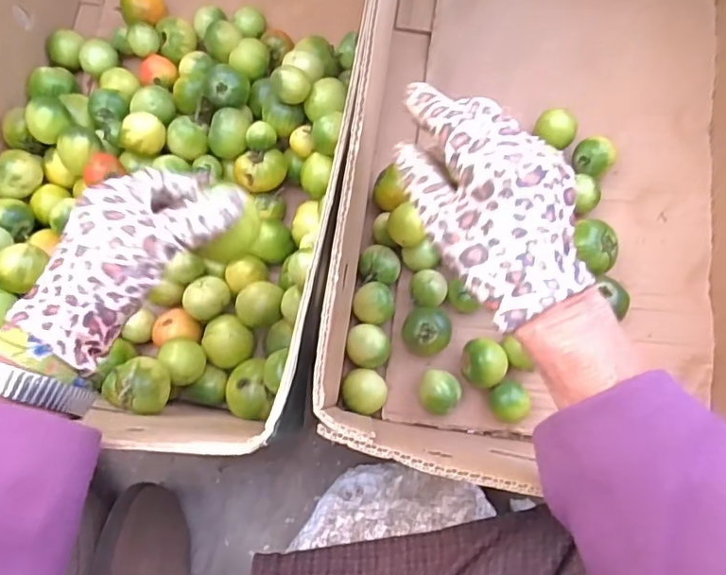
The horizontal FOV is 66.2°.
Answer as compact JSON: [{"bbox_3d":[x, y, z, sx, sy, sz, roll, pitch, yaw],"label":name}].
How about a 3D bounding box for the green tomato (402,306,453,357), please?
[{"bbox_3d":[0.056,0.040,0.498,0.041,0.037,0.043,0,78,1],"label":"green tomato"}]

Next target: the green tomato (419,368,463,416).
[{"bbox_3d":[0.067,0.093,0.491,0.034,0.032,0.036,0,78,1],"label":"green tomato"}]

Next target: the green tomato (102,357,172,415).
[{"bbox_3d":[-0.171,0.075,0.435,0.043,0.040,0.041,0,78,1],"label":"green tomato"}]

